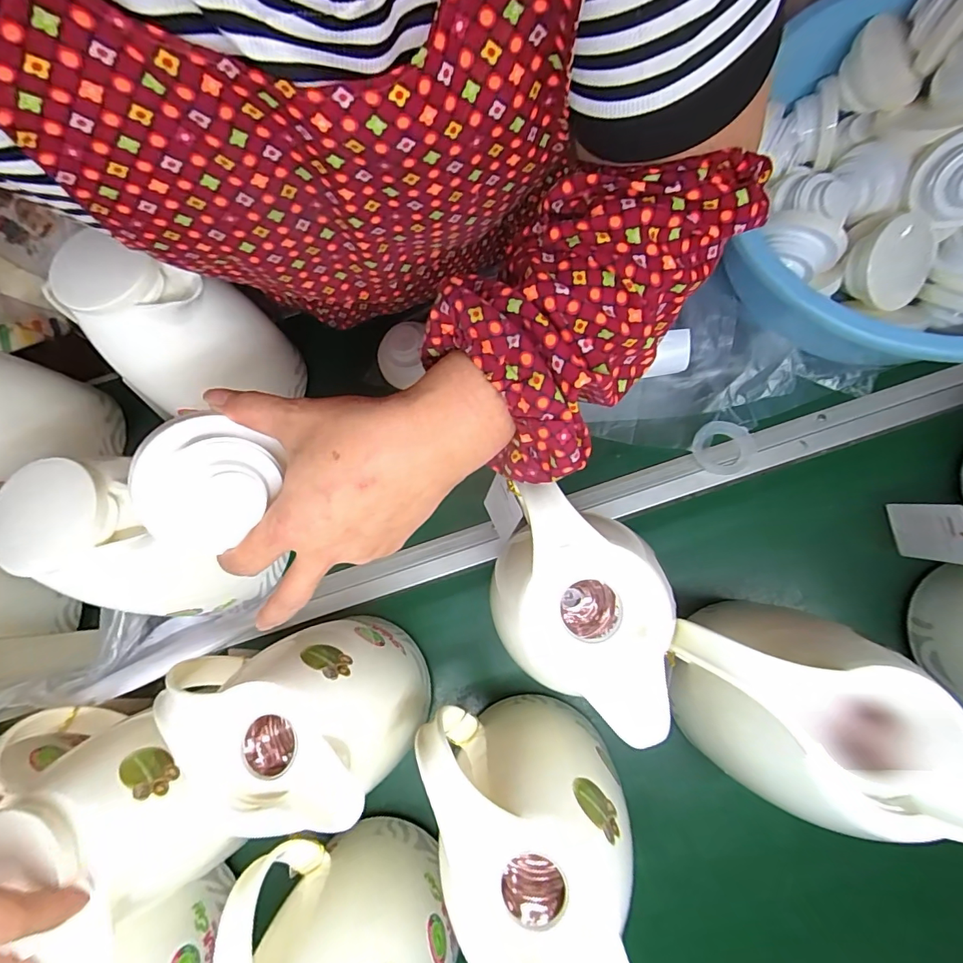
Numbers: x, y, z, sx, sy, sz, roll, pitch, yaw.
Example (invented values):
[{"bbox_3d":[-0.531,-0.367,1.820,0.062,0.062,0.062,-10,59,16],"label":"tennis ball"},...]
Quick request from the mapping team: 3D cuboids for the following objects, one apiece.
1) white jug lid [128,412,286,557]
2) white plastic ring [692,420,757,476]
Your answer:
[{"bbox_3d":[-0.149,0.001,0.254,0.060,0.028,0.071,26,73,8],"label":"white jug lid"},{"bbox_3d":[0.242,-0.033,0.476,0.056,0.009,0.053,-1,83,7],"label":"white plastic ring"}]

